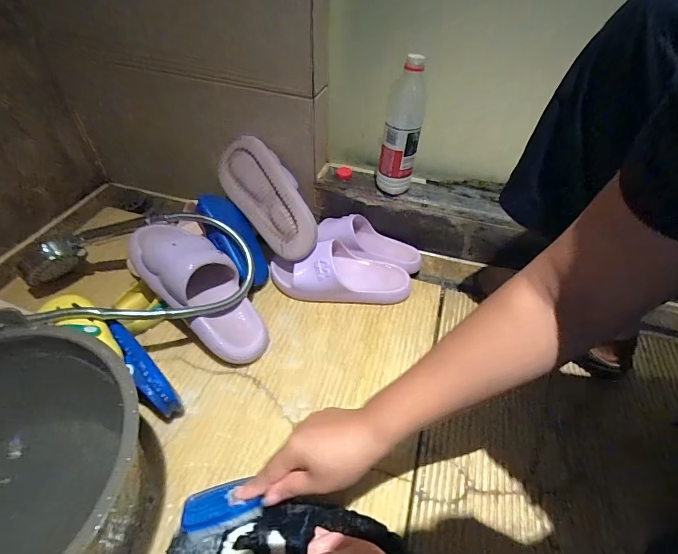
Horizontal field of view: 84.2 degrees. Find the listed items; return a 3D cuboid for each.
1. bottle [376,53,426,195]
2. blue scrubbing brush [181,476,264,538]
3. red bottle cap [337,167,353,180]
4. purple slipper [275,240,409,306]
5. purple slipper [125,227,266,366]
[{"bbox_3d":[0.107,-0.249,0.637,0.061,0.222,0.069,10,46,6],"label":"bottle"},{"bbox_3d":[-0.120,0.242,0.390,0.074,0.029,0.042,-10,22,-13],"label":"blue scrubbing brush"},{"bbox_3d":[0.011,-0.202,0.735,0.031,0.014,0.031,2,46,-2],"label":"red bottle cap"},{"bbox_3d":[0.007,-0.016,0.655,0.236,0.077,0.100,2,46,0],"label":"purple slipper"},{"bbox_3d":[-0.203,0.012,0.563,0.262,0.075,0.104,48,57,1],"label":"purple slipper"}]

